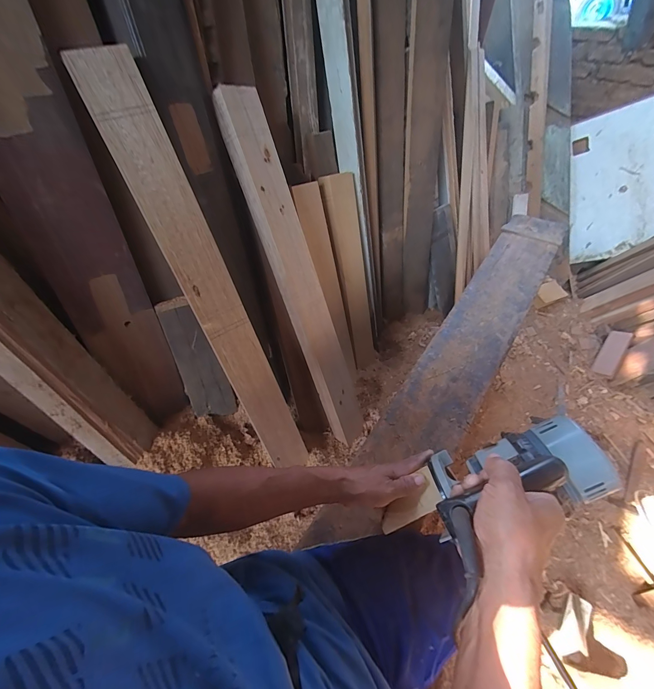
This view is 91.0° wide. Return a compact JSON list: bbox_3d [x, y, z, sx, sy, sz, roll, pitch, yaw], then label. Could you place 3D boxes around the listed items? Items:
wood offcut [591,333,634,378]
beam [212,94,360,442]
[{"bbox_3d":[1.250,0.040,1.410,0.082,0.016,0.238,18,68,51],"label":"wood offcut"},{"bbox_3d":[-0.066,-0.137,0.900,0.119,0.980,0.065,-24,22,-14],"label":"beam"}]

